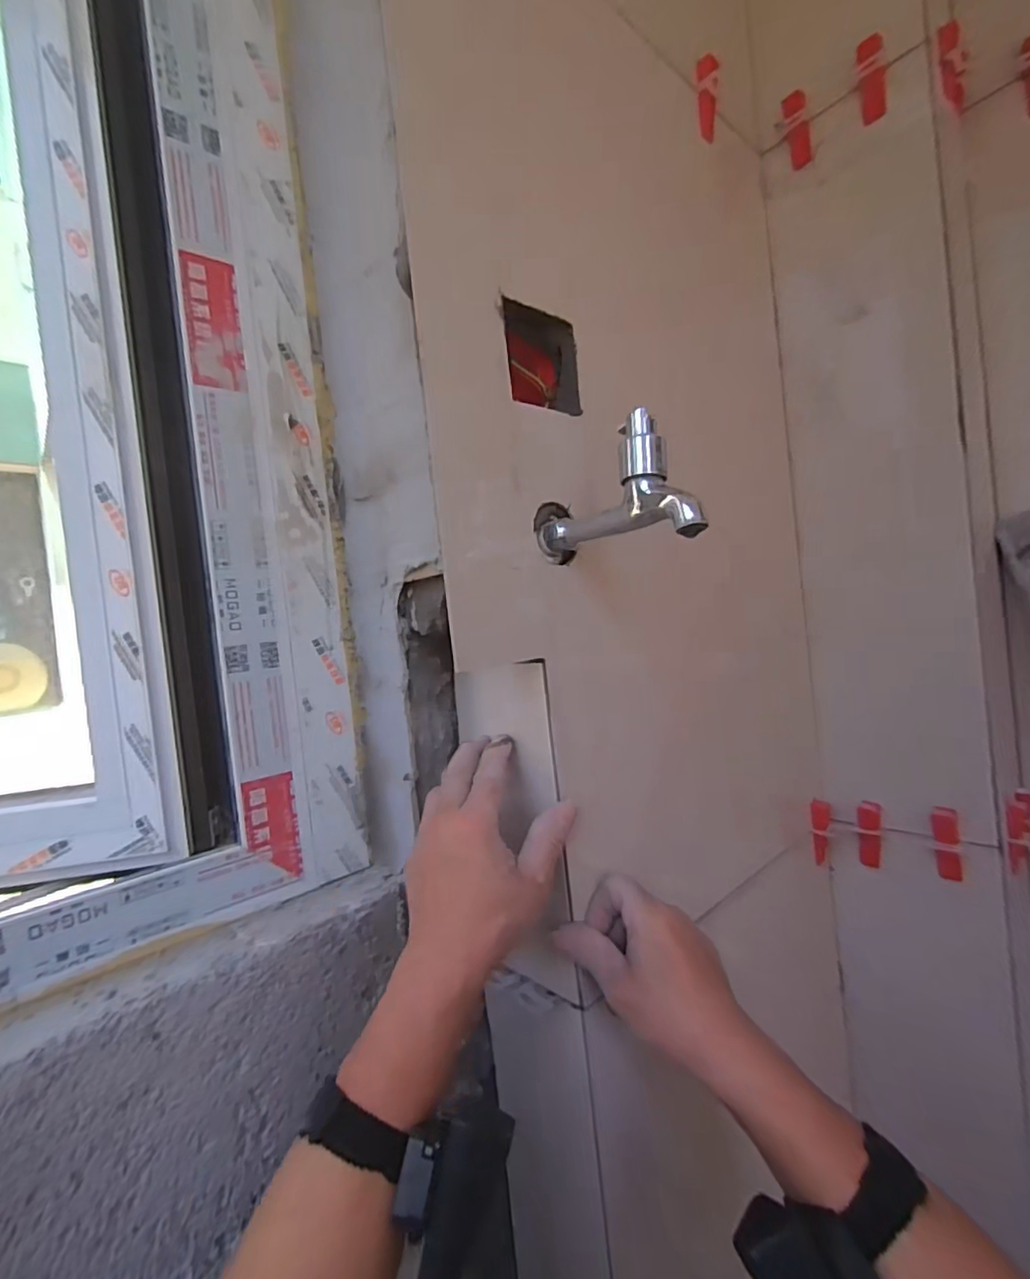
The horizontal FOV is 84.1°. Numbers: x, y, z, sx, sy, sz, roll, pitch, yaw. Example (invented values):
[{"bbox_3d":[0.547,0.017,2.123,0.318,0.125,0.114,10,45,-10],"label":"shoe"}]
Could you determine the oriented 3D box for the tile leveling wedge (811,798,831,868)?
[{"bbox_3d":[0.366,0.229,0.681,0.021,0.079,0.021,-6,1,26],"label":"tile leveling wedge"}]

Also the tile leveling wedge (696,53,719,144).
[{"bbox_3d":[0.196,-0.548,0.579,0.021,0.066,0.014,-6,30,10],"label":"tile leveling wedge"}]

